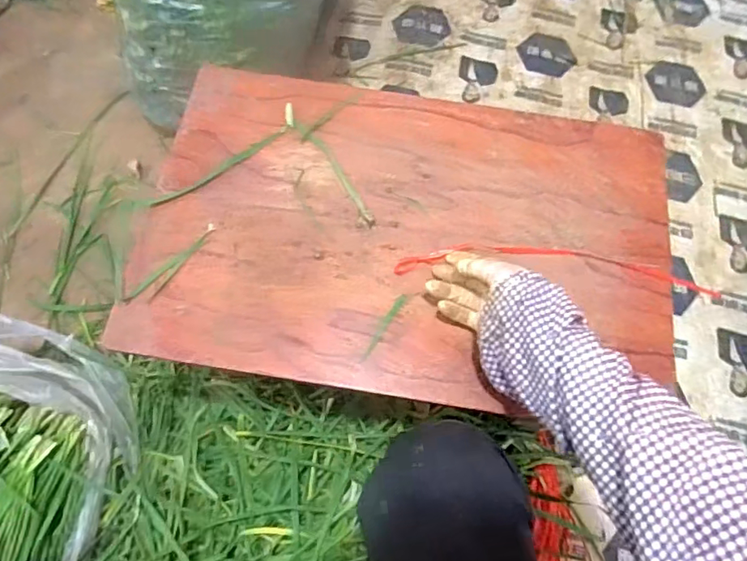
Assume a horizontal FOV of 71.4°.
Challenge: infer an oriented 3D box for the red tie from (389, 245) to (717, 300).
[{"bbox_3d":[0.206,-0.016,0.586,0.359,0.011,0.043,4,76,-1],"label":"red tie"}]

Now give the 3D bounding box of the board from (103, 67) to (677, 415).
[{"bbox_3d":[0.043,-0.059,0.598,0.584,0.018,0.374,9,69,2],"label":"board"}]

